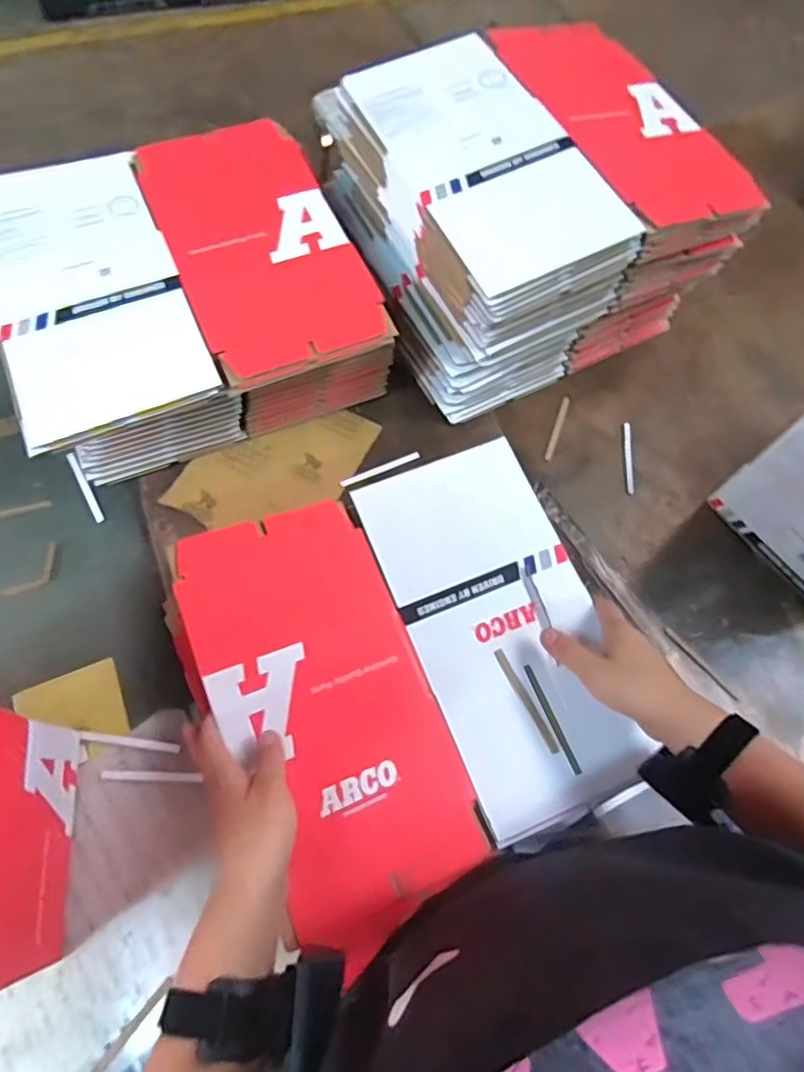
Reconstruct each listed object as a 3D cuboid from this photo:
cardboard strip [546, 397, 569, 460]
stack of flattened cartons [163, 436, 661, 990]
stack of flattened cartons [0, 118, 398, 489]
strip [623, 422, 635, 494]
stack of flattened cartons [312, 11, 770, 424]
[{"bbox_3d":[0.187,-0.131,0.720,0.009,0.005,0.096,19,64,6],"label":"cardboard strip"},{"bbox_3d":[0.010,0.103,0.513,0.335,0.039,0.333,-21,67,-13],"label":"stack of flattened cartons"},{"bbox_3d":[-0.227,-0.251,0.662,0.357,0.166,0.342,-22,69,-13],"label":"stack of flattened cartons"},{"bbox_3d":[0.268,-0.093,0.706,0.009,0.006,0.094,6,64,0],"label":"strip"},{"bbox_3d":[0.137,-0.372,0.704,0.351,0.234,0.331,-24,69,-14],"label":"stack of flattened cartons"}]

